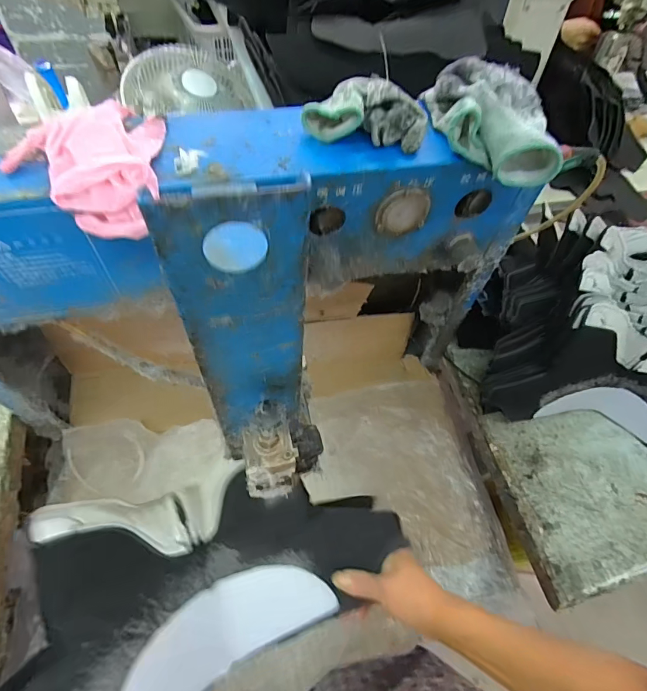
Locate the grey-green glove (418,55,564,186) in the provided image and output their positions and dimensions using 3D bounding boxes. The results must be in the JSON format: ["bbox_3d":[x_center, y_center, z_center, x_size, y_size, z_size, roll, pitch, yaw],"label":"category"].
[{"bbox_3d":[0.166,-0.222,0.404,0.104,0.053,0.139,-1,59,-5],"label":"grey-green glove"}]

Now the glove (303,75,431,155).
[{"bbox_3d":[0.041,-0.215,0.383,0.102,0.039,0.065,29,61,13],"label":"glove"}]

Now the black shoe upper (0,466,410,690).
[{"bbox_3d":[-0.094,0.211,0.368,0.342,0.105,0.189,-15,61,-13],"label":"black shoe upper"}]

